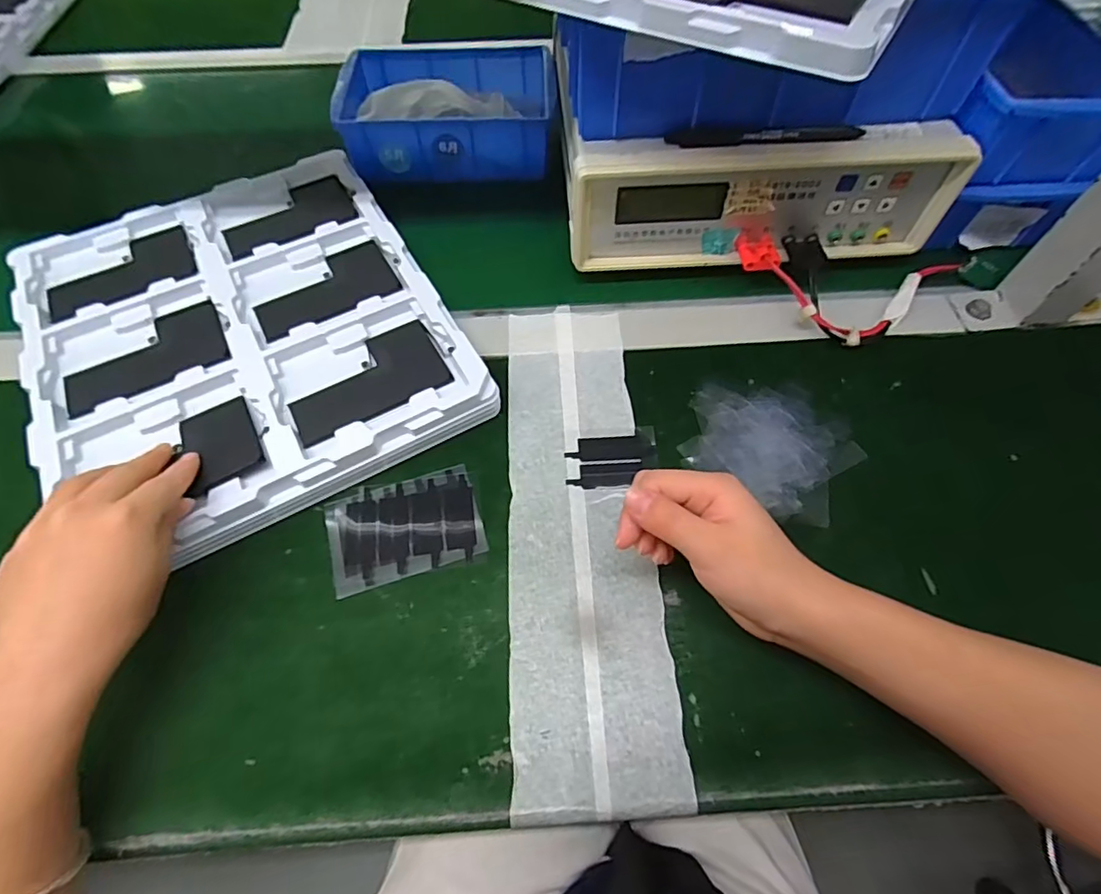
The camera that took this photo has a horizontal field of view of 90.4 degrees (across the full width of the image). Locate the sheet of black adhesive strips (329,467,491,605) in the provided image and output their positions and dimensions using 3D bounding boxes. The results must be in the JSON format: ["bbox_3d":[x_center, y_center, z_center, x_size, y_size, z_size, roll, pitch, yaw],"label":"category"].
[{"bbox_3d":[-0.093,0.051,0.352,0.096,0.004,0.068,-13,61,-8],"label":"sheet of black adhesive strips"}]

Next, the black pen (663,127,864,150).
[{"bbox_3d":[0.154,-0.221,0.392,0.138,0.012,0.016,2,60,0],"label":"black pen"}]

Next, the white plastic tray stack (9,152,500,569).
[{"bbox_3d":[-0.234,-0.090,0.412,0.274,0.024,0.317,-26,64,-15],"label":"white plastic tray stack"}]

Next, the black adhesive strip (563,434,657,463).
[{"bbox_3d":[0.042,0.001,0.383,0.060,0.004,0.020,-3,60,-3],"label":"black adhesive strip"}]

